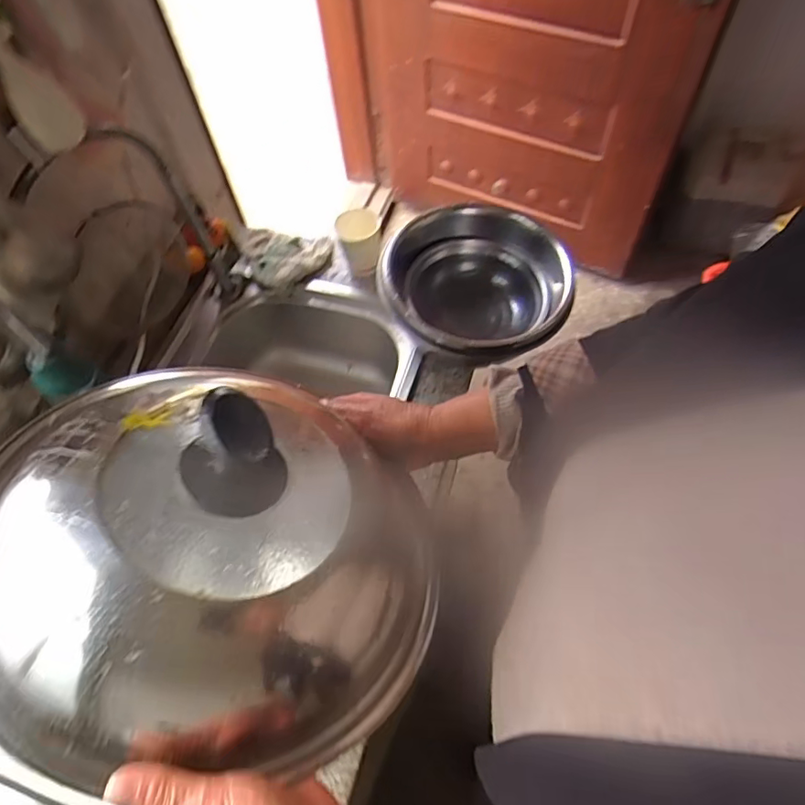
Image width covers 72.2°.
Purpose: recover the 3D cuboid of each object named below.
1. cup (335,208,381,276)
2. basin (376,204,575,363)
[{"bbox_3d":[-0.068,-0.257,0.892,0.068,0.094,0.062,-2,59,3],"label":"cup"},{"bbox_3d":[0.108,-0.160,0.791,0.252,0.118,0.250,-2,59,3],"label":"basin"}]

